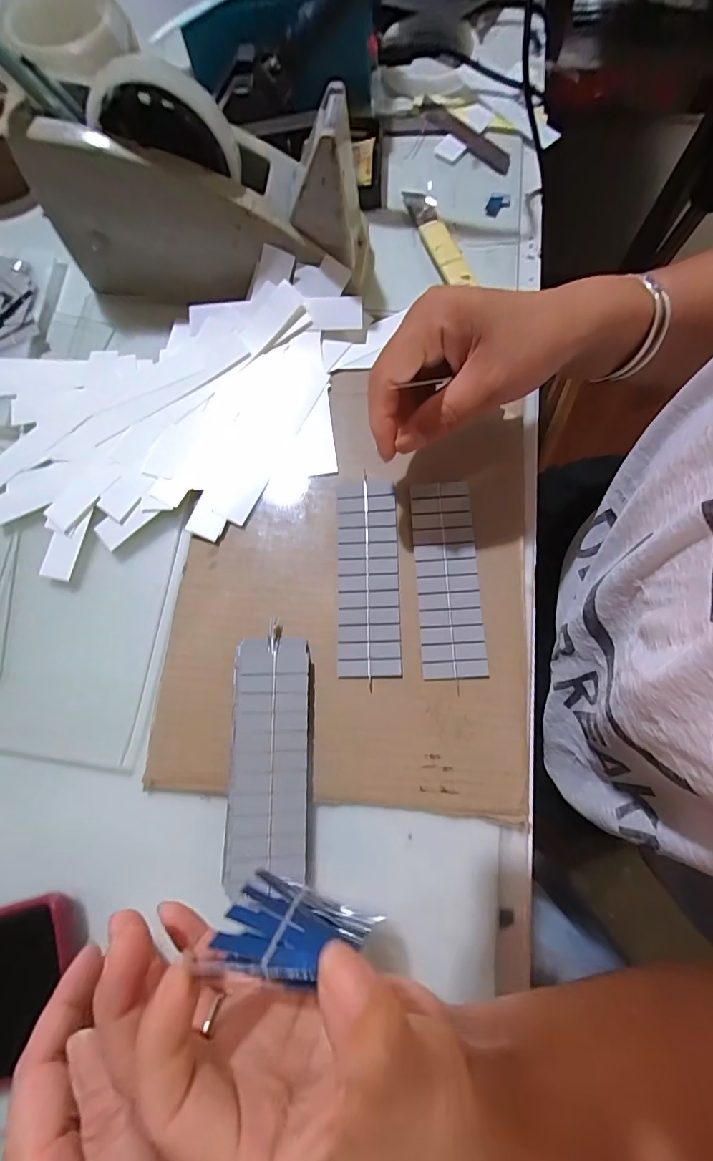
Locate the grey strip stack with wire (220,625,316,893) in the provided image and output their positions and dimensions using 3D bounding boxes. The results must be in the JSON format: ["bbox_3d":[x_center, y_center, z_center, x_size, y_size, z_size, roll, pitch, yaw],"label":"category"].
[{"bbox_3d":[-0.049,0.099,0.263,0.045,0.019,0.132,0,77,2],"label":"grey strip stack with wire"}]

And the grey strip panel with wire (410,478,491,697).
[{"bbox_3d":[0.058,-0.003,0.289,0.039,0.004,0.127,-3,77,1],"label":"grey strip panel with wire"}]

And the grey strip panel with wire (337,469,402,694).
[{"bbox_3d":[0.008,-0.004,0.291,0.039,0.004,0.128,-1,77,1],"label":"grey strip panel with wire"}]

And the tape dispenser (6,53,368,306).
[{"bbox_3d":[-0.102,-0.261,0.302,0.218,0.106,0.085,-5,77,0],"label":"tape dispenser"}]

